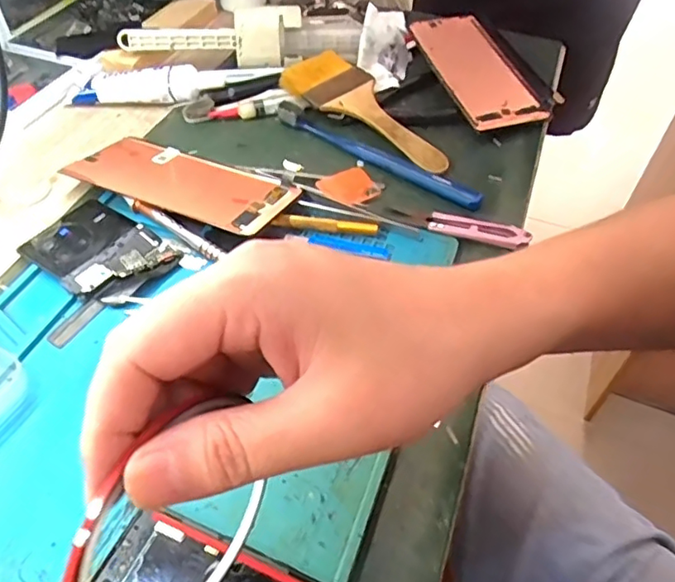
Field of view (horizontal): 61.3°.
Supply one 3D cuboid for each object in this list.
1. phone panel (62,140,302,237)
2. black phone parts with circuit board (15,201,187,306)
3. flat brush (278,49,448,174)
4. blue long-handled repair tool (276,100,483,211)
[{"bbox_3d":[-0.109,-0.079,0.404,0.154,0.004,0.074,19,41,16],"label":"phone panel"},{"bbox_3d":[-0.155,-0.028,0.366,0.094,0.009,0.066,25,53,17],"label":"black phone parts with circuit board"},{"bbox_3d":[0.031,-0.154,0.475,0.163,0.023,0.065,35,56,24],"label":"flat brush"},{"bbox_3d":[0.028,-0.110,0.445,0.187,0.008,0.017,32,55,21],"label":"blue long-handled repair tool"}]

